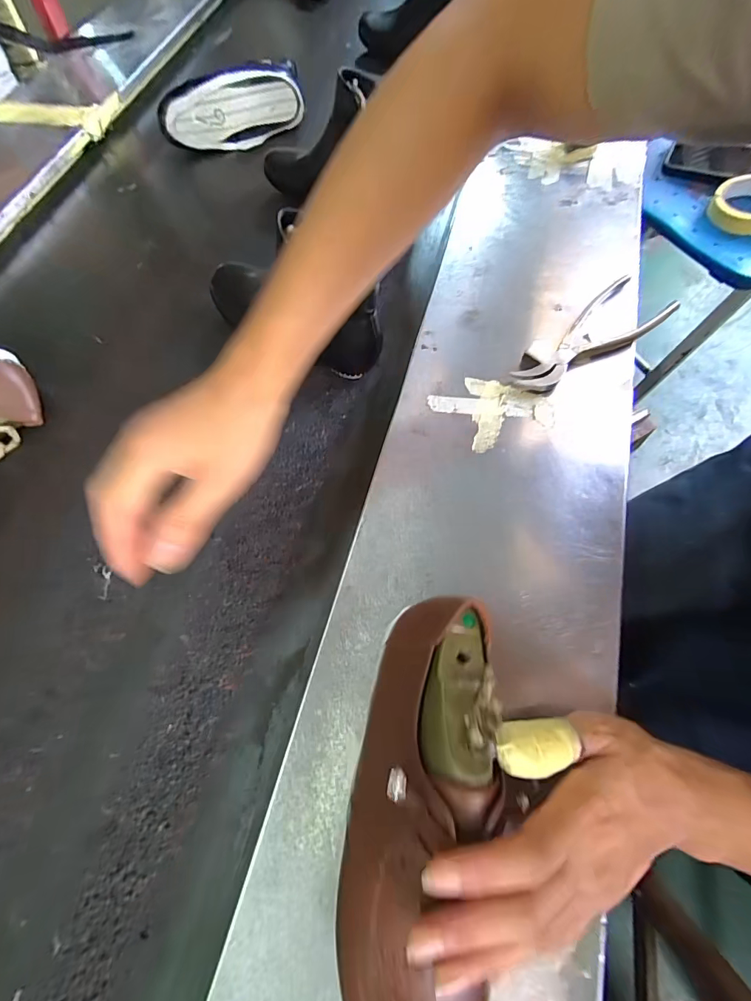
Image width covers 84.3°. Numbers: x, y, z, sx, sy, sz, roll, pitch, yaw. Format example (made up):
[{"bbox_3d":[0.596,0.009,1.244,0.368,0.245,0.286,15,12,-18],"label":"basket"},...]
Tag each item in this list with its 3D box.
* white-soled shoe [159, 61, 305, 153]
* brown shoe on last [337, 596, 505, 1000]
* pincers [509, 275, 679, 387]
[{"bbox_3d":[-0.240,-0.661,0.699,0.230,0.104,0.077,-17,66,-3],"label":"white-soled shoe"},{"bbox_3d":[0.025,0.178,0.241,0.082,0.076,0.237,9,73,7],"label":"brown shoe on last"},{"bbox_3d":[0.225,-0.166,0.429,0.186,0.016,0.068,-41,69,-12],"label":"pincers"}]

